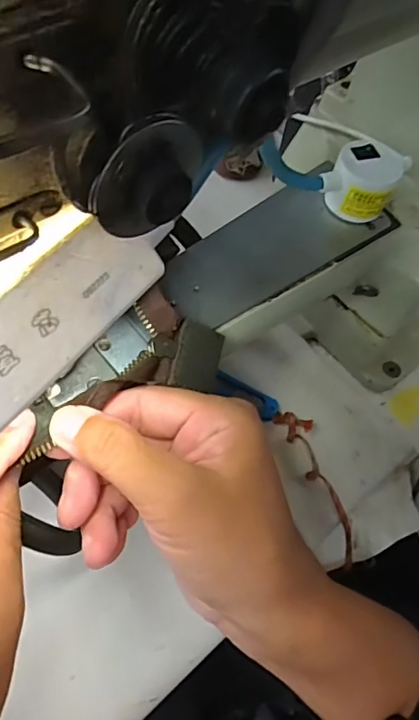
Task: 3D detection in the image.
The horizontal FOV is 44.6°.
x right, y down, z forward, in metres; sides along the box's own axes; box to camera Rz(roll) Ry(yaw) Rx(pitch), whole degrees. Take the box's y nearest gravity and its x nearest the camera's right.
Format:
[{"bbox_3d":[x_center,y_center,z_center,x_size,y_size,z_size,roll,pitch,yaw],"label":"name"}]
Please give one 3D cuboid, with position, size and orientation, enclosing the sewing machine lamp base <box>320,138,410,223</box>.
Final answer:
[{"bbox_3d":[0.090,-0.105,0.296,0.038,0.032,0.041,29,63,11],"label":"sewing machine lamp base"}]

